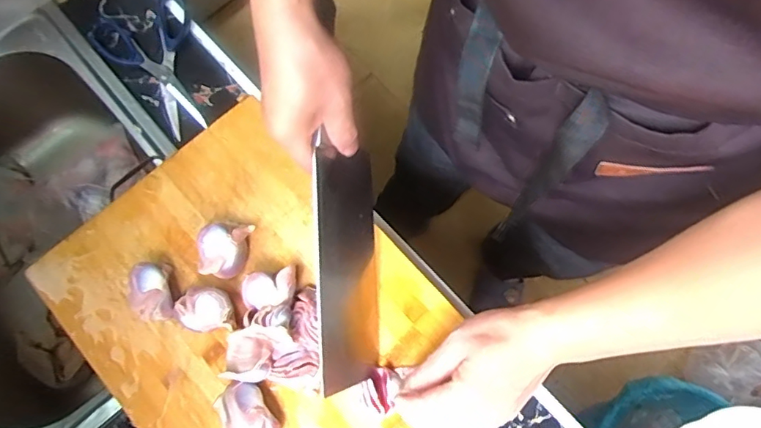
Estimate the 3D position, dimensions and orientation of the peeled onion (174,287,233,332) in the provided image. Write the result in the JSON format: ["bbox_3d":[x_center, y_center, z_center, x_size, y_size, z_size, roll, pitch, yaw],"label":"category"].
[{"bbox_3d":[-0.156,0.086,0.471,0.050,0.028,0.038,-1,73,2],"label":"peeled onion"}]

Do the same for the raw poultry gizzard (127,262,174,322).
[{"bbox_3d":[-0.208,0.073,0.481,0.035,0.027,0.054,-20,73,-4],"label":"raw poultry gizzard"}]

